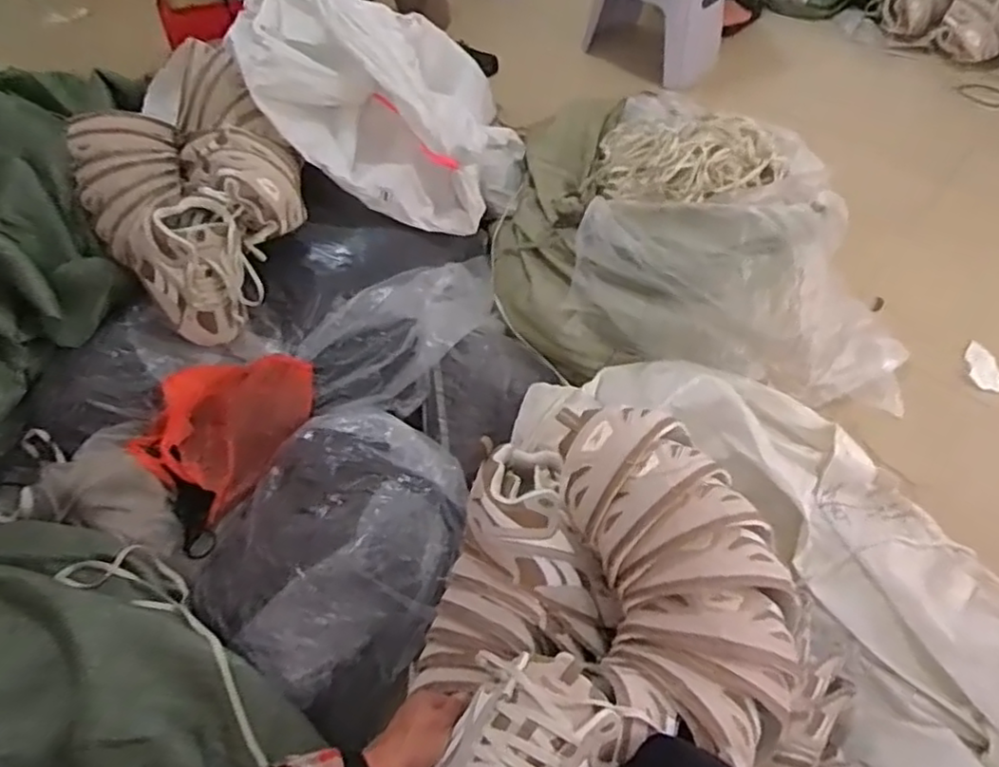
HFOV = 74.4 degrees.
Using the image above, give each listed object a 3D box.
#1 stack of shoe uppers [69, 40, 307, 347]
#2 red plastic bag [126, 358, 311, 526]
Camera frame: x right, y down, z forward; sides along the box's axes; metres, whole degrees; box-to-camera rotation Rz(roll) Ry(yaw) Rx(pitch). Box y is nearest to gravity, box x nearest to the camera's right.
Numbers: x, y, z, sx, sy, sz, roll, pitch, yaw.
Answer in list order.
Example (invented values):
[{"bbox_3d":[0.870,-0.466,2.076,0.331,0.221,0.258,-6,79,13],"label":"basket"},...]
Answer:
[{"bbox_3d":[-0.479,-0.303,1.069,0.323,0.203,0.353,-38,63,-23],"label":"stack of shoe uppers"},{"bbox_3d":[-0.390,0.040,0.968,0.189,0.105,0.273,27,59,18],"label":"red plastic bag"}]

